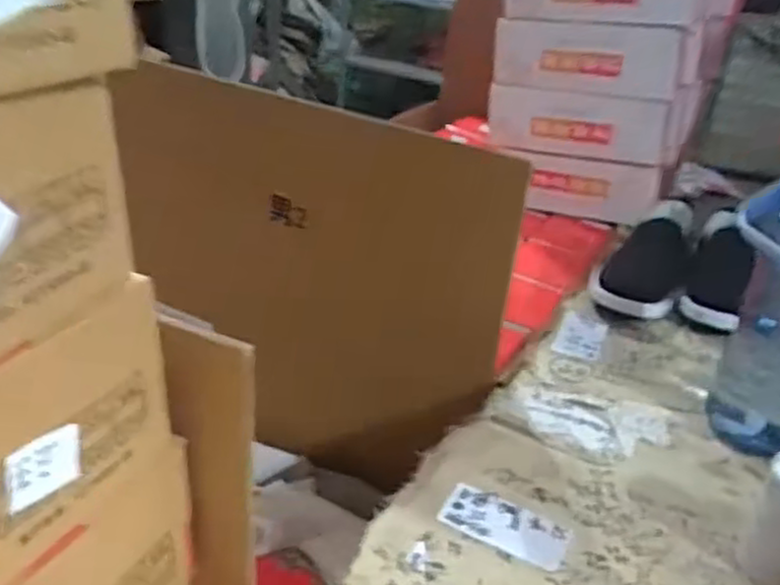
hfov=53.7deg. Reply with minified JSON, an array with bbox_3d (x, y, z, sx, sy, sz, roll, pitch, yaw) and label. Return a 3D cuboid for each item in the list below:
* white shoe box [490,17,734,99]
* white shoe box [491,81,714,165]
[{"bbox_3d":[0.382,-0.431,1.351,0.304,0.127,0.266,23,34,30],"label":"white shoe box"},{"bbox_3d":[0.367,-0.314,1.384,0.317,0.131,0.188,21,33,27],"label":"white shoe box"}]

